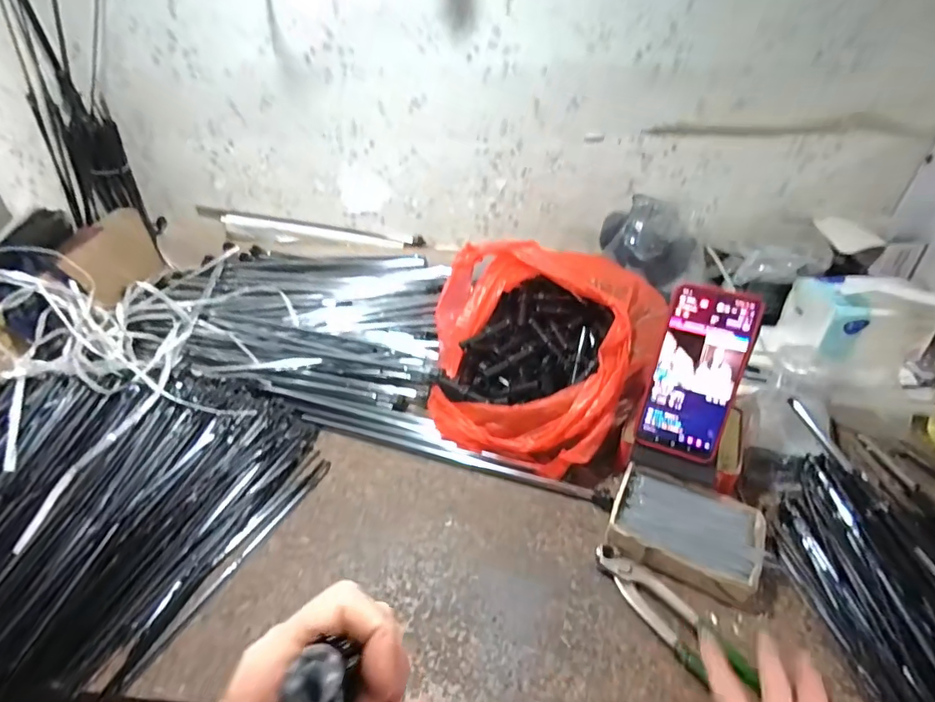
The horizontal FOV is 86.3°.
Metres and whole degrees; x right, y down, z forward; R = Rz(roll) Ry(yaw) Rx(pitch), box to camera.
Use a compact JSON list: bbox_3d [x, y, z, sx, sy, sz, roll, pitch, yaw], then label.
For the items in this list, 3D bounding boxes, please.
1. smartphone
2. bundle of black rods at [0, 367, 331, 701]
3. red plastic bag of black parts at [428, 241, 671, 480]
[{"bbox_3d":[0.220,0.022,0.481,0.078,0.164,0.010,17,13,21],"label":"smartphone"},{"bbox_3d":[-0.371,0.150,0.477,0.308,0.091,0.394,16,42,21],"label":"bundle of black rods"},{"bbox_3d":[0.088,-0.006,0.583,0.255,0.124,0.248,2,39,4],"label":"red plastic bag of black parts"}]

